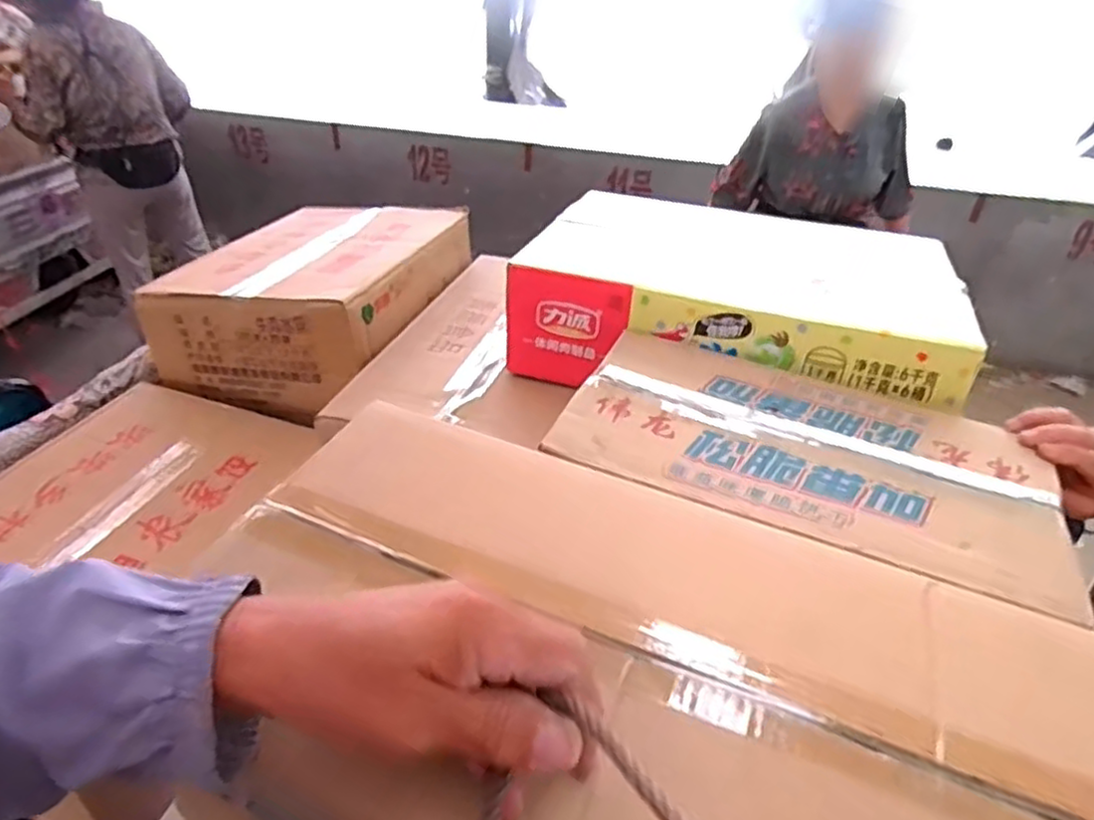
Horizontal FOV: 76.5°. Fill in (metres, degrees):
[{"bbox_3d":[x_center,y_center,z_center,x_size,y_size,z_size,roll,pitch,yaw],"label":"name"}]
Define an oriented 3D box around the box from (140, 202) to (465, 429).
[{"bbox_3d":[-0.316,-0.175,1.000,0.306,0.150,0.395,13,37,13],"label":"box"}]

